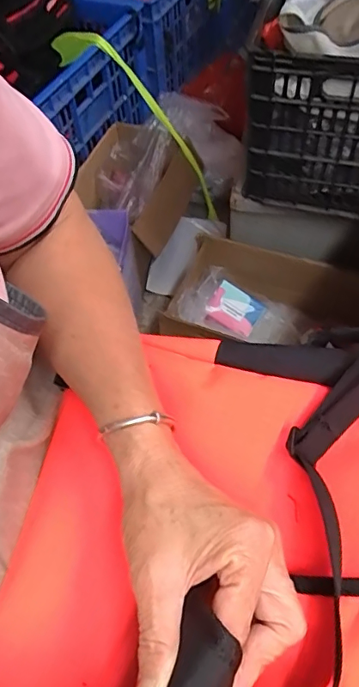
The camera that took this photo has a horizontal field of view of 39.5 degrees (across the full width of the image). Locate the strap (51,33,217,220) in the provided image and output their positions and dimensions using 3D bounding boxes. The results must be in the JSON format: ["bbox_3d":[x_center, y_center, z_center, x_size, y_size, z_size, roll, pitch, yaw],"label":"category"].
[{"bbox_3d":[-0.075,-0.600,1.375,0.637,0.143,0.058,44,58,-21],"label":"strap"}]

